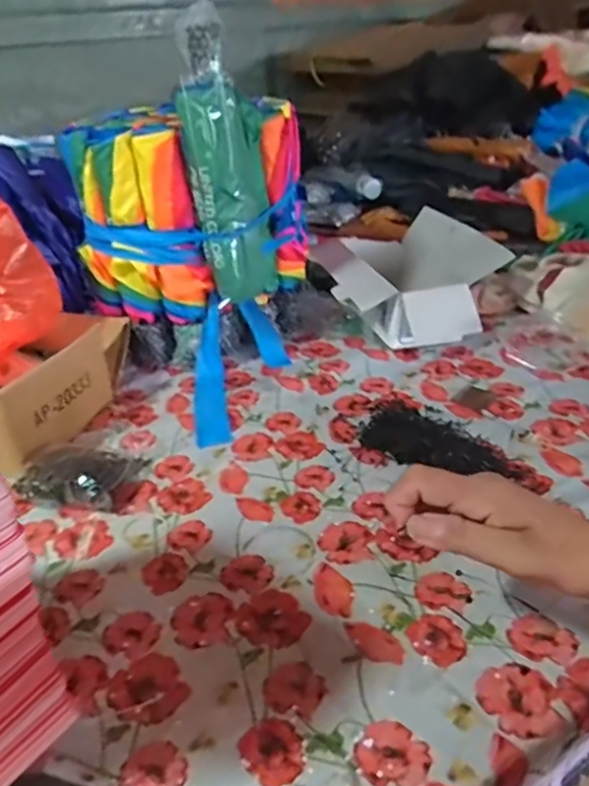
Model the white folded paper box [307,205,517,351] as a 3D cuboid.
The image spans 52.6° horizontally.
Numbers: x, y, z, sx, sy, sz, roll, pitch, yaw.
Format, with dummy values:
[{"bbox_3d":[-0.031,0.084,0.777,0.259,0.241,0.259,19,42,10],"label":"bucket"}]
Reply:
[{"bbox_3d":[0.160,-0.174,0.867,0.195,0.119,0.287,-17,33,-21],"label":"white folded paper box"}]

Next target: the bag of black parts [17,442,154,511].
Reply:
[{"bbox_3d":[-0.216,0.073,0.591,0.109,0.034,0.086,5,32,15],"label":"bag of black parts"}]

